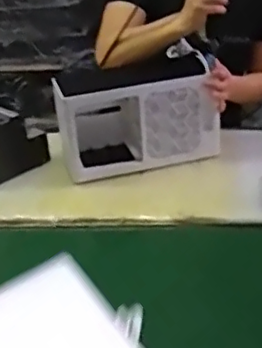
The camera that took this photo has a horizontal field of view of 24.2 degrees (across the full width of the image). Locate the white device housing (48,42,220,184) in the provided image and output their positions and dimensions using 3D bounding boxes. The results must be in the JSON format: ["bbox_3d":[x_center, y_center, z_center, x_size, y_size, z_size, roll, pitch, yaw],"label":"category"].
[{"bbox_3d":[0.002,-0.138,1.418,0.358,0.215,0.228,-14,31,-16],"label":"white device housing"}]

